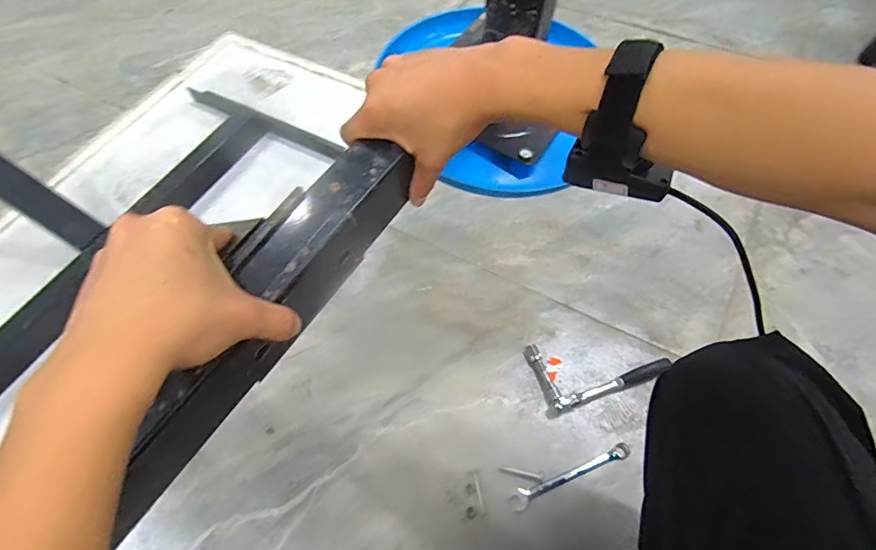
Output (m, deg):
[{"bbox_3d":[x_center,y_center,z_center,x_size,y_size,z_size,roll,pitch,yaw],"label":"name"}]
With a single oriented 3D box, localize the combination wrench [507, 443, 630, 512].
[{"bbox_3d":[0.188,0.280,0.644,0.183,0.009,0.023,-22,62,-10],"label":"combination wrench"}]

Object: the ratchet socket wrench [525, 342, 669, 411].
[{"bbox_3d":[0.248,0.131,0.715,0.190,0.029,0.108,-17,61,-7],"label":"ratchet socket wrench"}]

